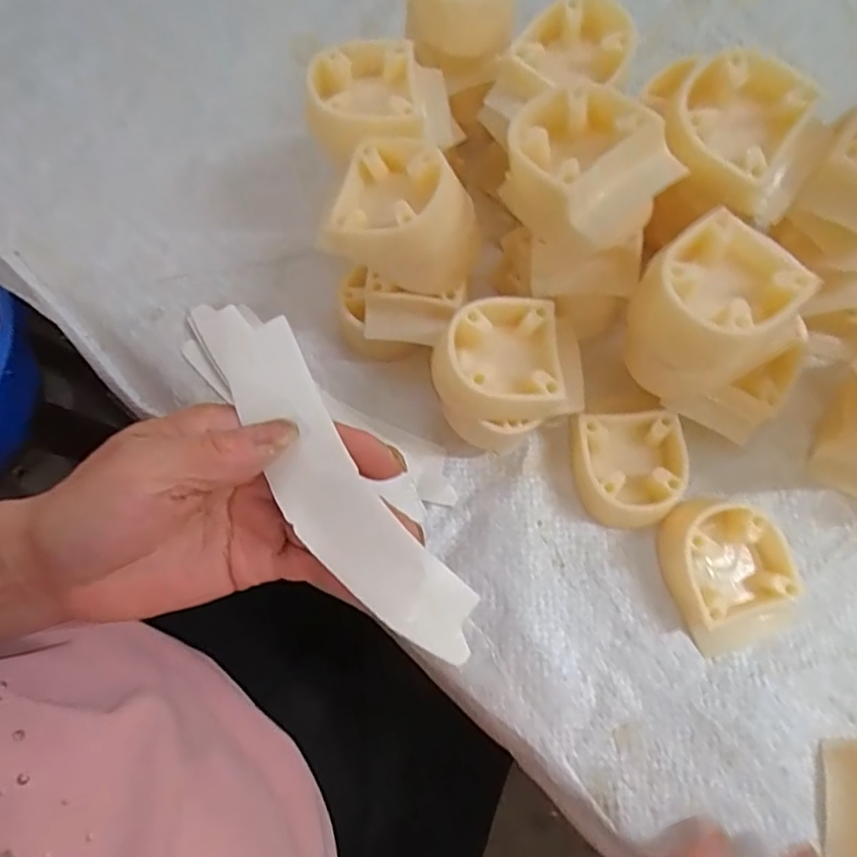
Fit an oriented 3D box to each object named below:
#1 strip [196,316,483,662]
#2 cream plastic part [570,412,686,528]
[{"bbox_3d":[-0.037,0.019,0.217,0.036,0.023,0.154,-34,83,-8],"label":"strip"},{"bbox_3d":[0.091,0.019,0.273,0.049,0.020,0.050,-2,72,2],"label":"cream plastic part"}]

